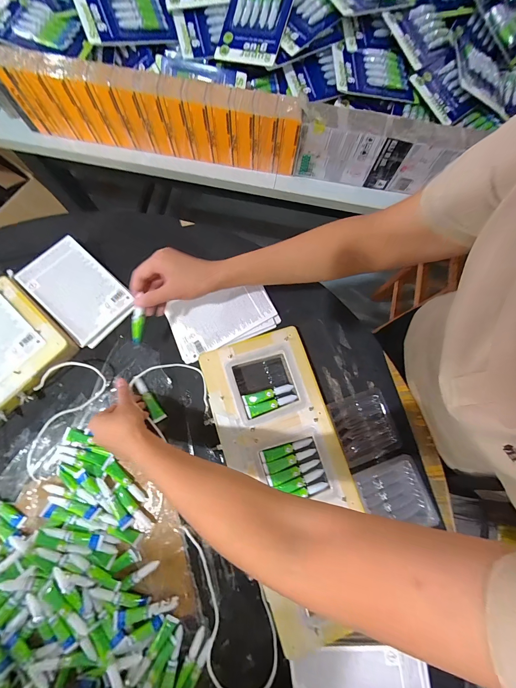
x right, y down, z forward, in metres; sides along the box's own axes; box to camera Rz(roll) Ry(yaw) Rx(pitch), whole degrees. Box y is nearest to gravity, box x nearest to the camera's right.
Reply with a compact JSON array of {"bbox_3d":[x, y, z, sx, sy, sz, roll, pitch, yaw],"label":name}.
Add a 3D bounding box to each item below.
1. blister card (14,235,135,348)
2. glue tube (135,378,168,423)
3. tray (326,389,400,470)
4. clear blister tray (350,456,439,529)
[{"bbox_3d":[-0.312,-0.094,0.492,0.180,0.020,0.119,44,80,8],"label":"blister card"},{"bbox_3d":[-0.177,0.091,0.466,0.019,0.014,0.076,-31,80,-8],"label":"glue tube"},{"bbox_3d":[0.178,0.135,0.472,0.097,0.011,0.102,-18,79,-5],"label":"tray"},{"bbox_3d":[0.210,0.232,0.439,0.103,0.019,0.092,-14,78,-5],"label":"clear blister tray"}]

